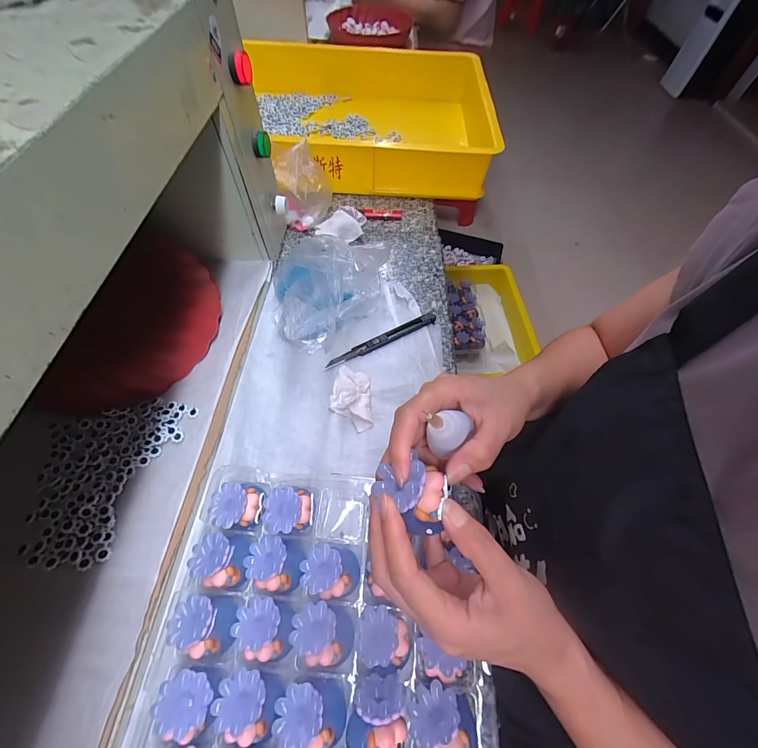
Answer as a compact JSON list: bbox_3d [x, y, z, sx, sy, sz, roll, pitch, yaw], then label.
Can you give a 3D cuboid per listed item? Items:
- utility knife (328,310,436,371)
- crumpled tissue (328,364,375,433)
[{"bbox_3d":[0.007,-0.046,0.443,0.163,0.007,0.017,-29,66,-17],"label":"utility knife"},{"bbox_3d":[-0.033,0.023,0.394,0.046,0.020,0.080,-3,61,-4],"label":"crumpled tissue"}]

